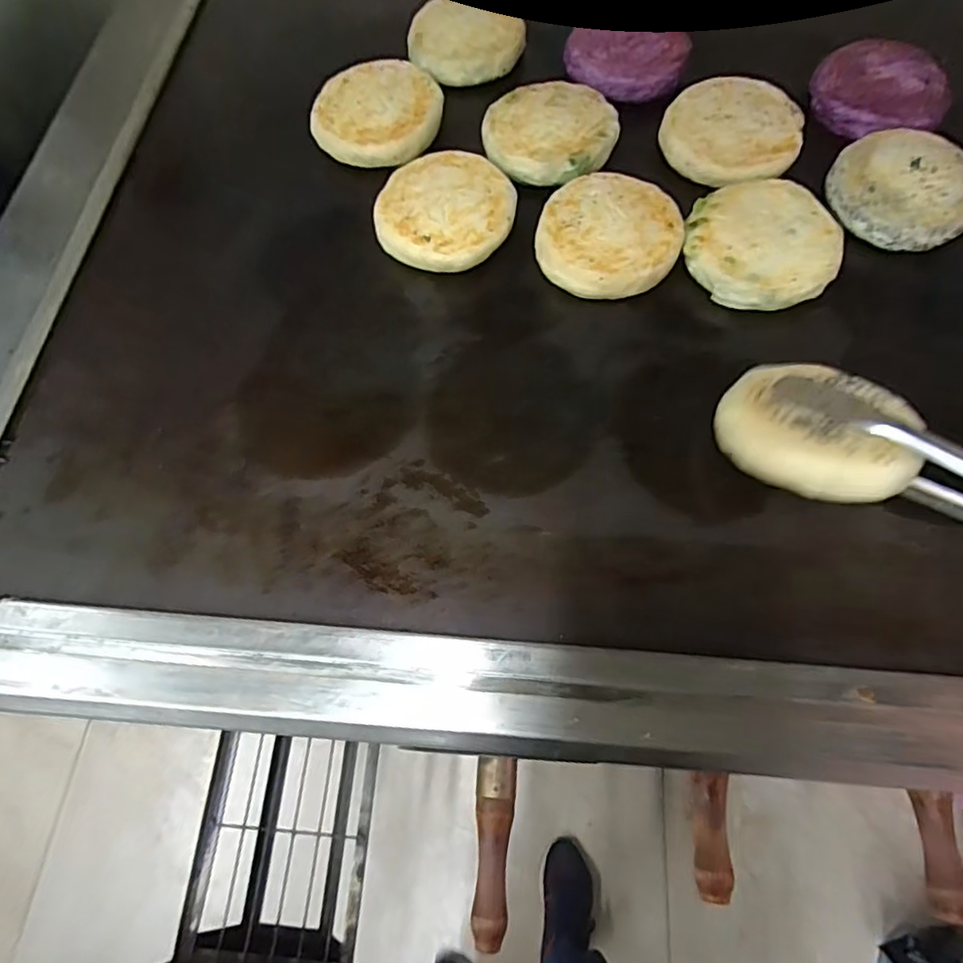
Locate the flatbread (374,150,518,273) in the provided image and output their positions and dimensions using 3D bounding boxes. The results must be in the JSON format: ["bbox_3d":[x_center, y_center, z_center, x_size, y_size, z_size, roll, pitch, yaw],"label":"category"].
[{"bbox_3d":[-0.031,-0.234,0.508,0.116,0.030,0.118,-1,67,2],"label":"flatbread"}]

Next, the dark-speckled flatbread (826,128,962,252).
[{"bbox_3d":[0.363,-0.253,0.497,0.120,0.019,0.117,-1,67,2],"label":"dark-speckled flatbread"}]

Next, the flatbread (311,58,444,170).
[{"bbox_3d":[-0.096,-0.353,0.561,0.115,0.029,0.118,-1,67,2],"label":"flatbread"}]

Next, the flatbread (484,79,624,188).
[{"bbox_3d":[0.064,-0.328,0.541,0.118,0.028,0.117,7,67,5],"label":"flatbread"}]

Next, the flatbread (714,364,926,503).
[{"bbox_3d":[0.225,-0.039,0.387,0.118,0.022,0.111,-2,51,3],"label":"flatbread"}]

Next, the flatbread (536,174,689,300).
[{"bbox_3d":[0.107,-0.205,0.490,0.113,0.030,0.117,12,68,8],"label":"flatbread"}]

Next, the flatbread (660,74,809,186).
[{"bbox_3d":[0.228,-0.321,0.532,0.121,0.015,0.124,-1,67,2],"label":"flatbread"}]

